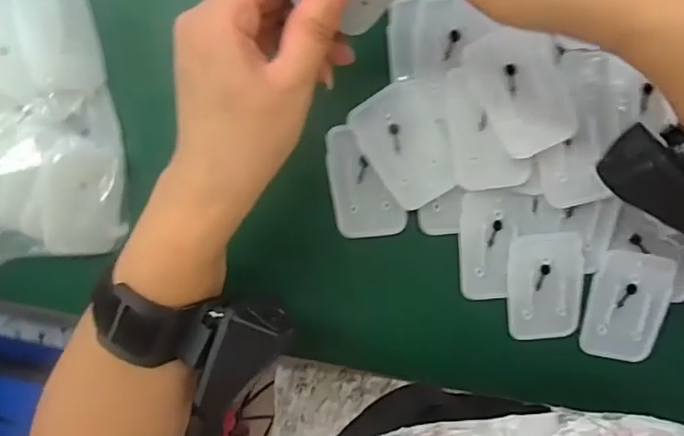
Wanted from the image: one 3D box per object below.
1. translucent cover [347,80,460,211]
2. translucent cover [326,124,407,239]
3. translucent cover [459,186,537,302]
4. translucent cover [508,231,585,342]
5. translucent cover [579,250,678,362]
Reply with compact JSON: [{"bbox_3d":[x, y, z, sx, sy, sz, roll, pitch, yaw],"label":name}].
[{"bbox_3d":[0.038,-0.042,0.344,0.043,0.004,0.069,-31,92,20],"label":"translucent cover"},{"bbox_3d":[0.014,-0.022,0.358,0.042,0.007,0.069,-9,97,2],"label":"translucent cover"},{"bbox_3d":[0.094,0.016,0.351,0.044,0.004,0.066,-3,97,1],"label":"translucent cover"},{"bbox_3d":[0.124,0.043,0.356,0.045,0.008,0.067,-5,97,2],"label":"translucent cover"},{"bbox_3d":[0.174,0.054,0.355,0.045,0.008,0.067,8,97,0],"label":"translucent cover"}]

